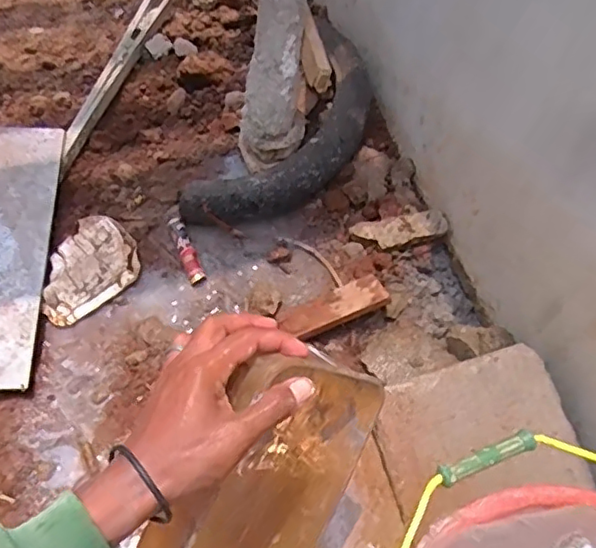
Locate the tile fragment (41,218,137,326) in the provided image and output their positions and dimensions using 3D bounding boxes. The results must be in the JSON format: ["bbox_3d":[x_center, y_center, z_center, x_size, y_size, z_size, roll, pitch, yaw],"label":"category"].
[{"bbox_3d":[-0.284,-0.002,0.823,0.105,0.017,0.162,33,59,-2],"label":"tile fragment"}]

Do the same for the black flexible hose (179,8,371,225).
[{"bbox_3d":[0.000,-0.212,0.939,0.171,0.094,0.413,28,60,15],"label":"black flexible hose"}]

